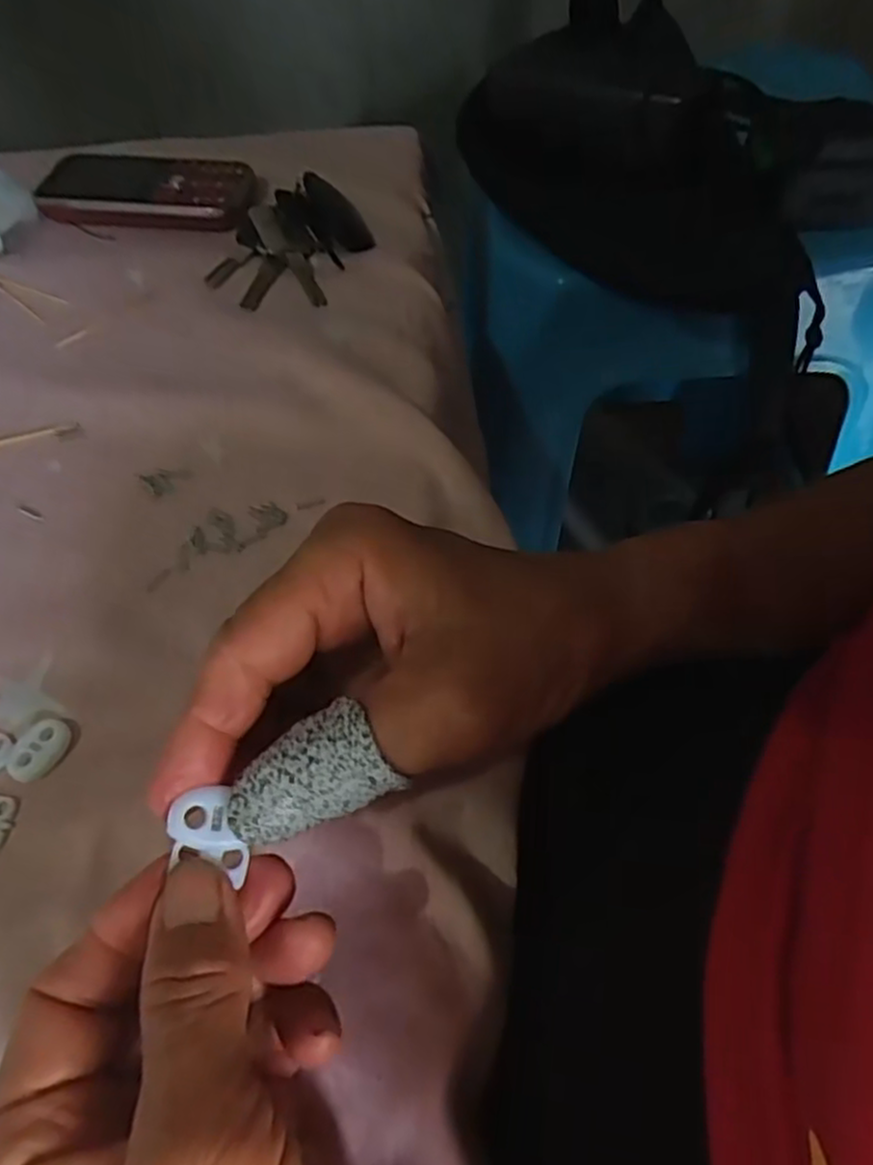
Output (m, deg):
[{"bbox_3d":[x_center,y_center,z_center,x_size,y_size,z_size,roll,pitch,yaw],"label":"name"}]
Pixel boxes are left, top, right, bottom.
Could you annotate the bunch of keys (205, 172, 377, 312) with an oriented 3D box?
[{"bbox_3d":[-0.076,-0.184,0.407,0.071,0.015,0.096,11,57,10],"label":"bunch of keys"}]

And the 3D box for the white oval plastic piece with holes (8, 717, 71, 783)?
[{"bbox_3d":[-0.136,0.056,0.259,0.017,0.005,0.022,28,62,20],"label":"white oval plastic piece with holes"}]

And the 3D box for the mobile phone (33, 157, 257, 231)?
[{"bbox_3d":[-0.165,-0.227,0.443,0.123,0.013,0.056,7,57,8],"label":"mobile phone"}]

